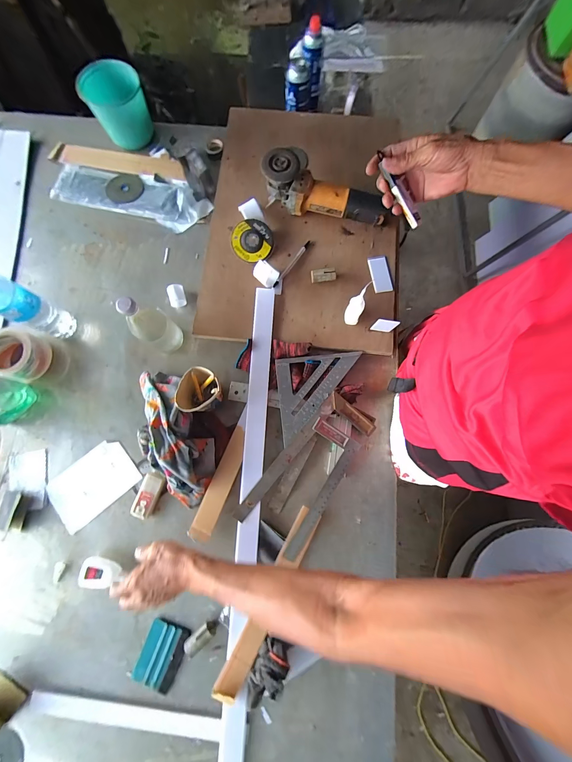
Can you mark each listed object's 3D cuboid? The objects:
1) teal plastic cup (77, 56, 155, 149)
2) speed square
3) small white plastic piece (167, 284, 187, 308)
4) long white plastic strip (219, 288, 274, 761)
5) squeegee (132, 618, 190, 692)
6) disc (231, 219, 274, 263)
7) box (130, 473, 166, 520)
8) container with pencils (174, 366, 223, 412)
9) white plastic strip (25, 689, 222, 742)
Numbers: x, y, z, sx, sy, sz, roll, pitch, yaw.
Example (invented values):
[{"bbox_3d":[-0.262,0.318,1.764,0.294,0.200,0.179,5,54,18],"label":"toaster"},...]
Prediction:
[{"bbox_3d":[-0.384,-0.637,0.663,0.124,0.108,0.104,-22,80,-2],"label":"teal plastic cup"},{"bbox_3d":[0.070,0.027,0.572,0.167,0.014,0.163,-7,80,0],"label":"speed square"},{"bbox_3d":[-0.238,-0.185,0.626,0.036,0.038,0.041,-16,80,-2],"label":"small white plastic piece"},{"bbox_3d":[-0.067,0.230,0.536,0.041,0.016,0.859,3,80,2],"label":"long white plastic strip"},{"bbox_3d":[-0.219,0.480,0.499,0.070,0.012,0.102,20,81,5],"label":"squeegee"},{"bbox_3d":[-0.073,-0.307,0.625,0.089,0.011,0.088,-1,96,-7],"label":"disc"},{"bbox_3d":[-0.263,0.219,0.551,0.040,0.018,0.083,20,81,5],"label":"box"},{"bbox_3d":[-0.156,0.027,0.551,0.077,0.096,0.080,0,80,1],"label":"container with pencils"},{"bbox_3d":[-0.277,0.571,0.486,0.331,0.004,0.032,6,80,2],"label":"white plastic strip"}]

